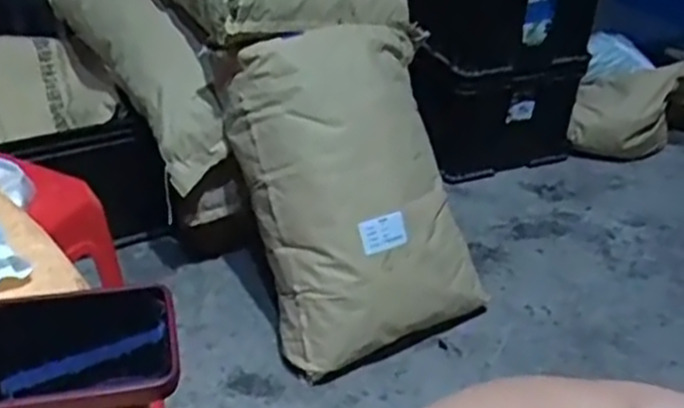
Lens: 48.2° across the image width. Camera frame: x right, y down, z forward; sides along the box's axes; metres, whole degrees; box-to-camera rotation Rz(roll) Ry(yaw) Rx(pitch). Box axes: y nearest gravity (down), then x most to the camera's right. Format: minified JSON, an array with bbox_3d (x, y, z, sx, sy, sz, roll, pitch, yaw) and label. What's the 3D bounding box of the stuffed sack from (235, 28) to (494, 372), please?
[{"bbox_3d":[0.041,-0.025,1.448,0.421,0.608,0.160,-17,10,-18],"label":"stuffed sack"}]

